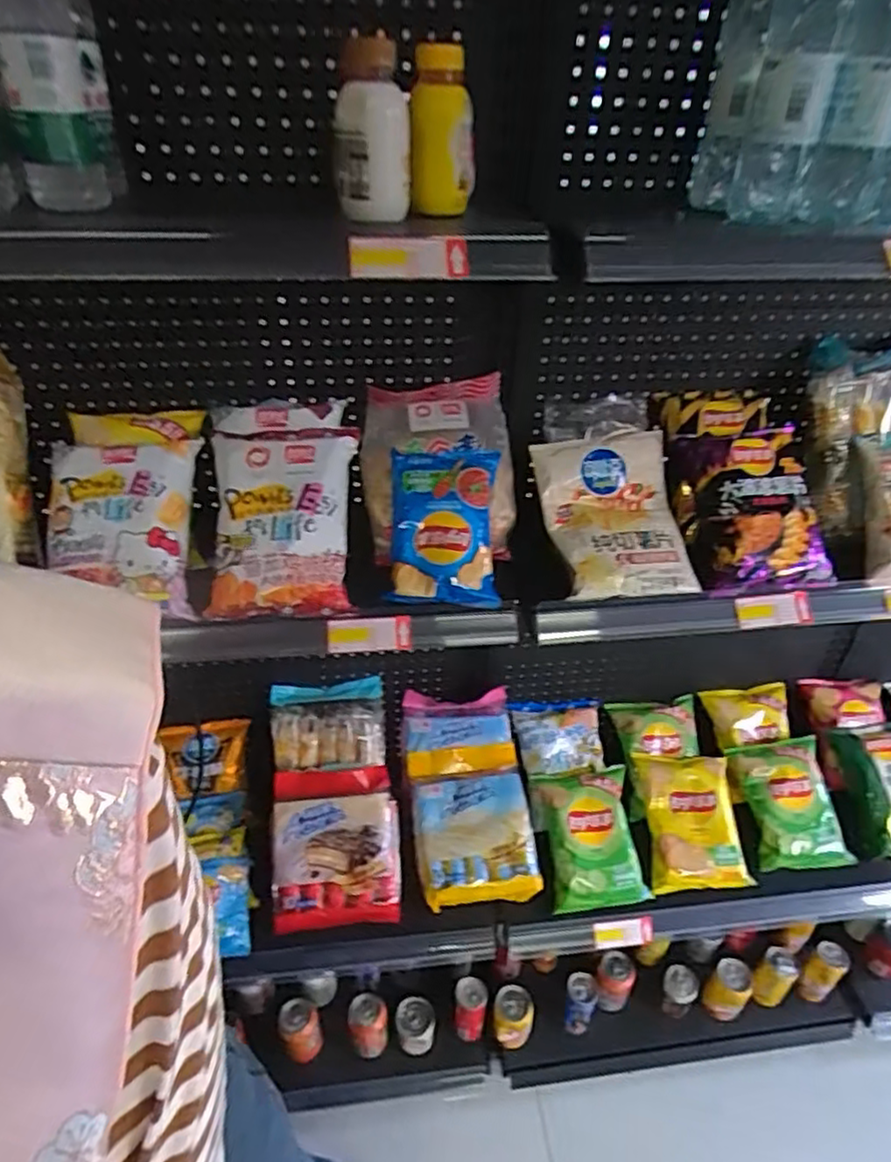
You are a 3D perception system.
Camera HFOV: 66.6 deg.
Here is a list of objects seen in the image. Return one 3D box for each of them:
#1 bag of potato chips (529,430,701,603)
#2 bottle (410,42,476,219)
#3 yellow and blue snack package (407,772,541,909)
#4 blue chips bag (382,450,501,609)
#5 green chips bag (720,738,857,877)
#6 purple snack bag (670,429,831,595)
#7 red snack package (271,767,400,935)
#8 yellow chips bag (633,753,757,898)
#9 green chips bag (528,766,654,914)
[{"bbox_3d":[0.211,-0.081,0.847,0.162,0.029,0.215,-7,68,-8],"label":"bag of potato chips"},{"bbox_3d":[0.000,-0.391,0.595,0.059,0.118,0.057,2,36,0],"label":"bottle"},{"bbox_3d":[0.048,0.420,1.105,0.185,0.050,0.186,-4,61,-8],"label":"yellow and blue snack package"},{"bbox_3d":[-0.003,-0.066,0.814,0.125,0.188,0.050,3,-9,-8],"label":"blue chips bag"},{"bbox_3d":[0.598,0.388,1.180,0.158,0.037,0.212,-10,66,2],"label":"green chips bag"},{"bbox_3d":[0.384,-0.090,0.862,0.168,0.082,0.215,-4,78,-5],"label":"purple snack bag"},{"bbox_3d":[-0.171,0.416,1.065,0.189,0.045,0.230,-3,68,-5],"label":"red snack package"},{"bbox_3d":[0.418,0.406,1.160,0.158,0.050,0.222,-7,65,10],"label":"yellow chips bag"},{"bbox_3d":[0.239,0.427,1.131,0.160,0.055,0.211,-8,69,-1],"label":"green chips bag"}]

